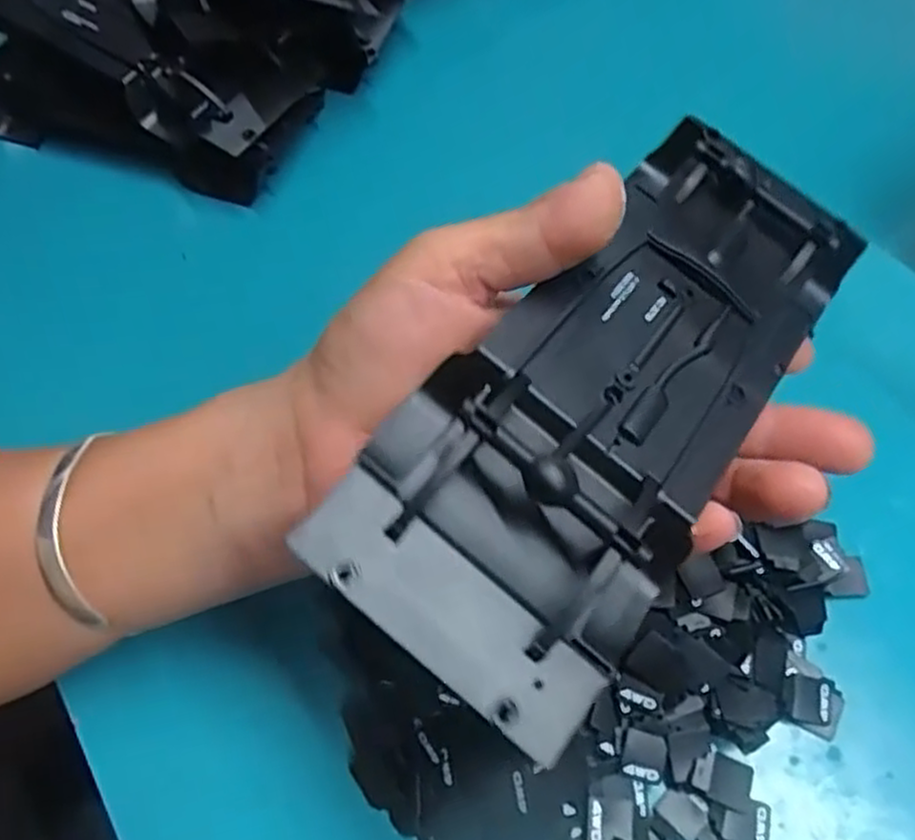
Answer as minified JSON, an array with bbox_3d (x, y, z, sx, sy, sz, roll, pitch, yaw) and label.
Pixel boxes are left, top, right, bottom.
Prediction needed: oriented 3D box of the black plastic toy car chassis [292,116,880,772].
[{"bbox_3d":[0.049,-0.014,0.202,0.075,0.033,0.193,40,63,3],"label":"black plastic toy car chassis"}]

